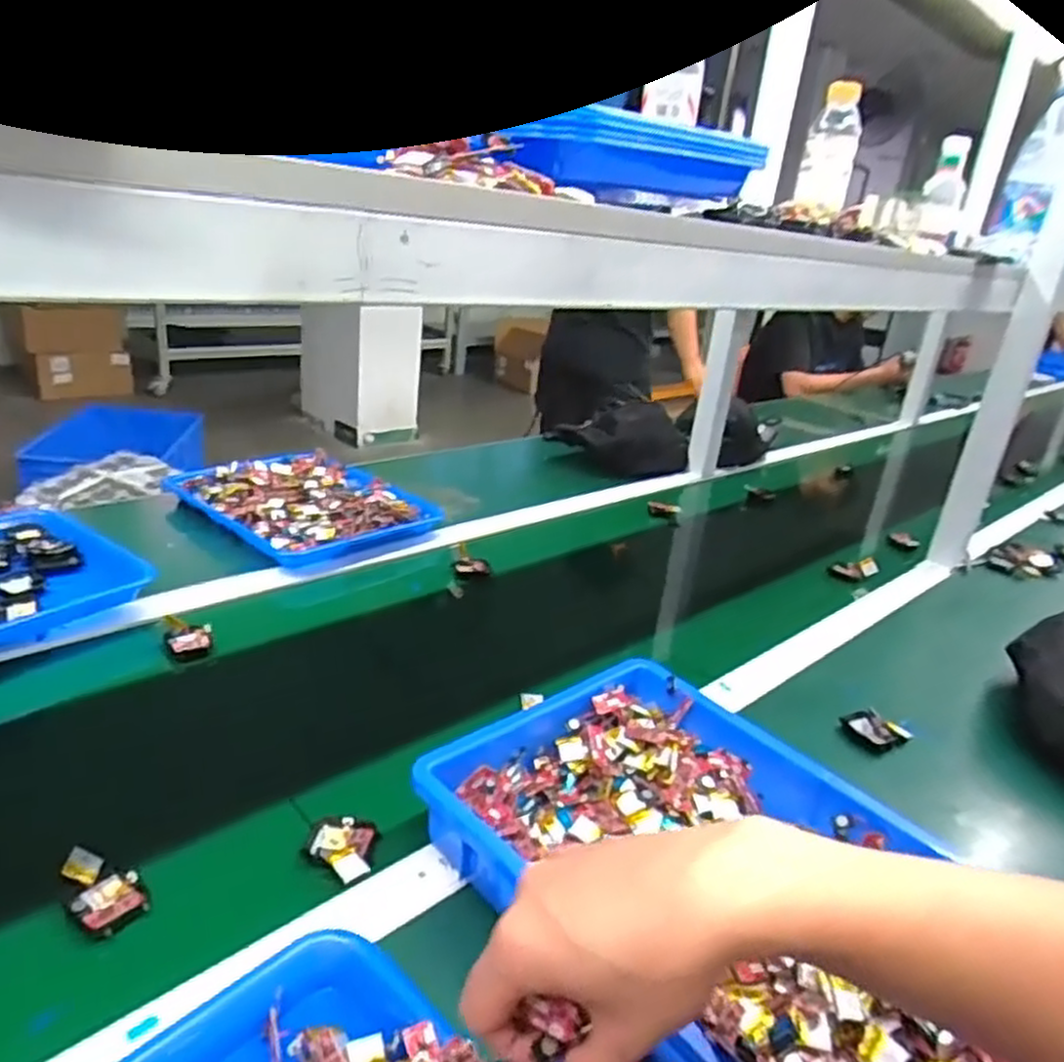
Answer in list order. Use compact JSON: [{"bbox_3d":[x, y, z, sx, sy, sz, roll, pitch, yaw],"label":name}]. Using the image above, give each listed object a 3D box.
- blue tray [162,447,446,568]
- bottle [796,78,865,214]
[{"bbox_3d":[-0.310,-0.044,1.015,0.306,0.038,0.244,25,28,34],"label":"blue tray"},{"bbox_3d":[0.413,-0.528,1.038,0.066,0.152,0.078,13,24,11],"label":"bottle"}]

